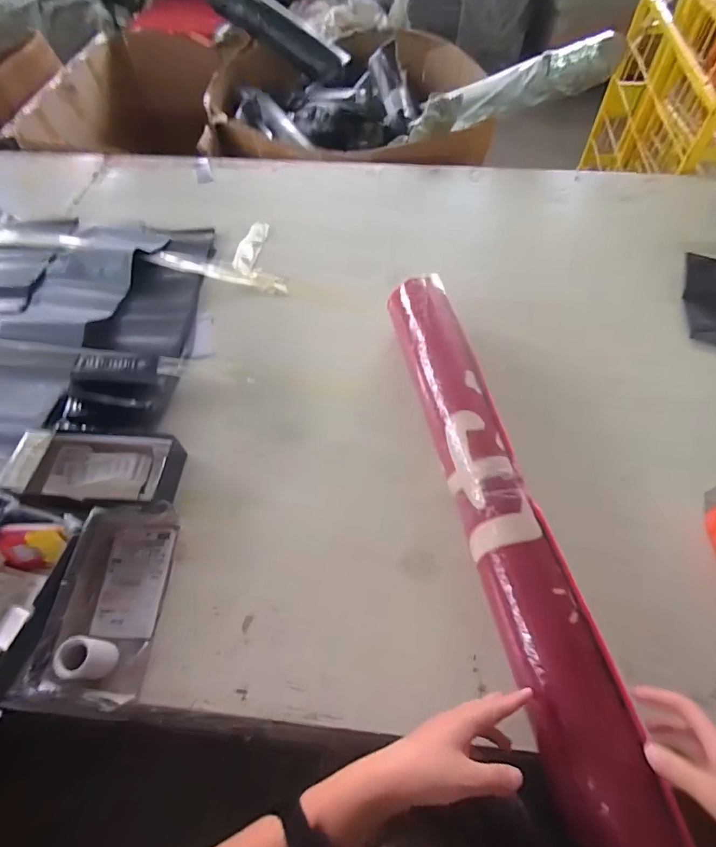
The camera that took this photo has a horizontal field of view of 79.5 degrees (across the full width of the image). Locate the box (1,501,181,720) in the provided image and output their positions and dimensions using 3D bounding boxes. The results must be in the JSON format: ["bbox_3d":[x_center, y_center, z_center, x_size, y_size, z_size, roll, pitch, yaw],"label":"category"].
[{"bbox_3d":[-0.313,0.224,0.541,0.111,0.066,0.235,1,58,3],"label":"box"}]

